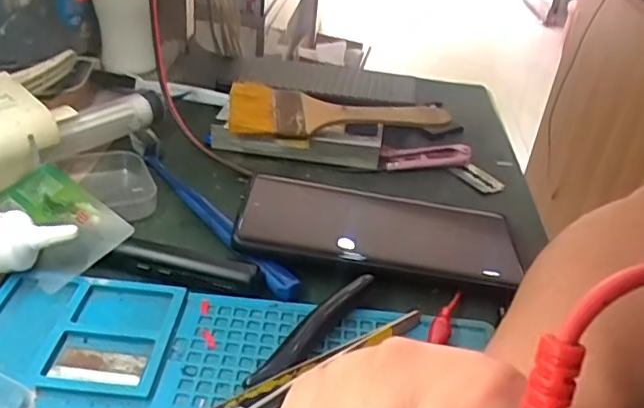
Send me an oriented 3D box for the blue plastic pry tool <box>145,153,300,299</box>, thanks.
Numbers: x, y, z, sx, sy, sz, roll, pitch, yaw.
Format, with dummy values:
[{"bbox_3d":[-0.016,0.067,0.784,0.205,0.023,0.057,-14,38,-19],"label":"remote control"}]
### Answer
[{"bbox_3d":[-0.067,0.004,0.363,0.019,0.012,0.166,-18,40,-32],"label":"blue plastic pry tool"}]

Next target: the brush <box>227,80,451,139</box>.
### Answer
[{"bbox_3d":[0.010,-0.063,0.438,0.158,0.012,0.061,9,40,5],"label":"brush"}]

